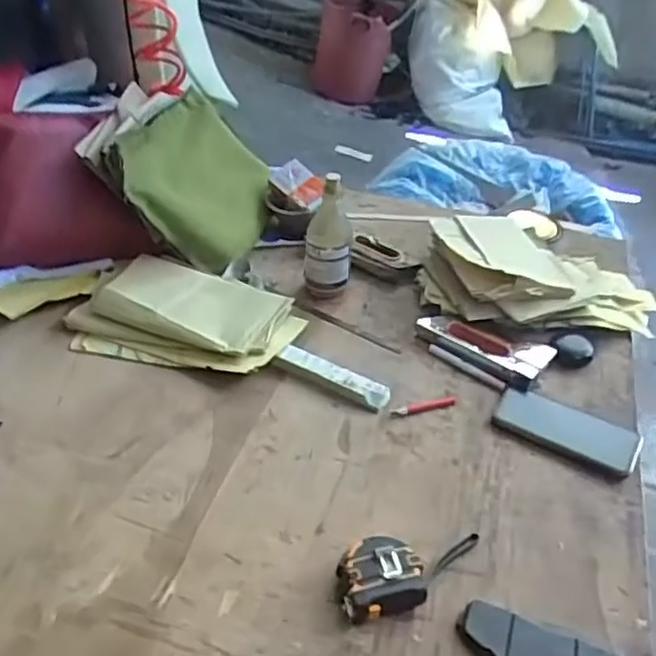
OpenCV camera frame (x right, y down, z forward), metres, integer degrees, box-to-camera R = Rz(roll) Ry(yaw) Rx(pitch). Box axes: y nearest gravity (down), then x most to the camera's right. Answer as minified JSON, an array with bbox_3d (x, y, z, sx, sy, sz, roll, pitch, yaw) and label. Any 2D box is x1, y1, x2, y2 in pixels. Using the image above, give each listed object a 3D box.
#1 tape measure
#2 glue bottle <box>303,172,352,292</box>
[{"bbox_3d":[0.083,0.226,0.654,0.163,0.040,0.075,-12,41,-20],"label":"tape measure"},{"bbox_3d":[0.002,-0.135,0.984,0.066,0.181,0.058,5,38,2],"label":"glue bottle"}]

